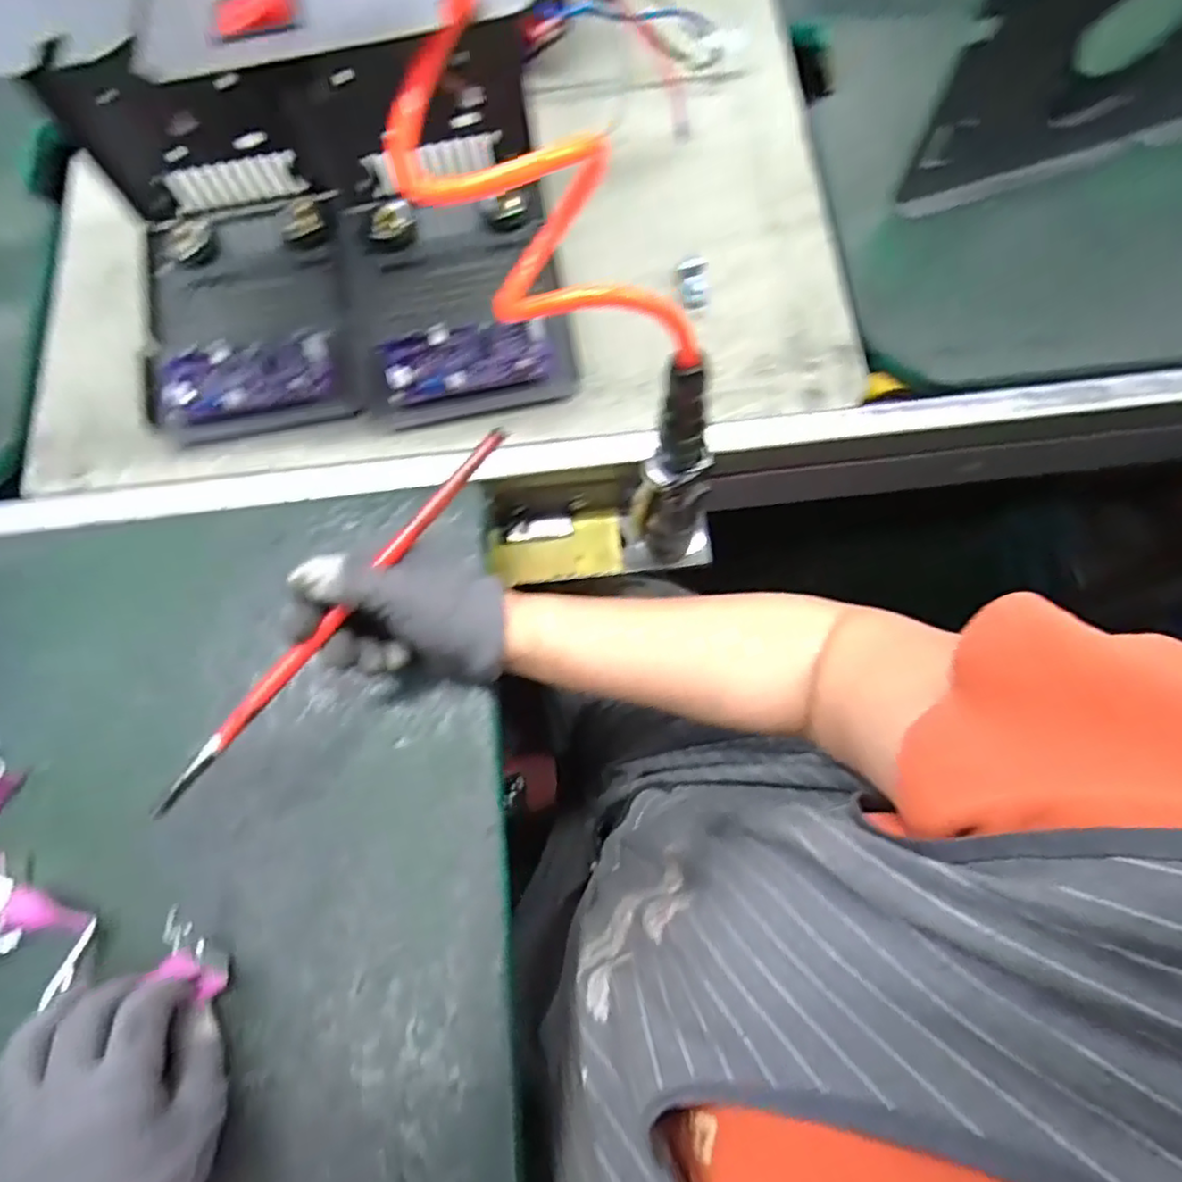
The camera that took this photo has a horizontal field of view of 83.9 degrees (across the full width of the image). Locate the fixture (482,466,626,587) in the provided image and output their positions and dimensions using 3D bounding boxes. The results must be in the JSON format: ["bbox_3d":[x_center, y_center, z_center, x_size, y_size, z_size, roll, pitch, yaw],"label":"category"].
[{"bbox_3d":[-0.024,-0.051,0.492,0.094,0.046,0.066,-6,75,2],"label":"fixture"}]

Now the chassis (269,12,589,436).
[{"bbox_3d":[-0.110,-0.250,0.443,0.164,0.107,0.246,-12,74,-2],"label":"chassis"}]

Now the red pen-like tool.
[{"bbox_3d":[-0.134,0.012,0.348,0.010,0.011,0.259,40,83,11],"label":"red pen-like tool"}]

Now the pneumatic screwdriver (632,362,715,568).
[{"bbox_3d":[0.052,-0.064,0.402,0.040,0.208,0.026,21,77,8],"label":"pneumatic screwdriver"}]

